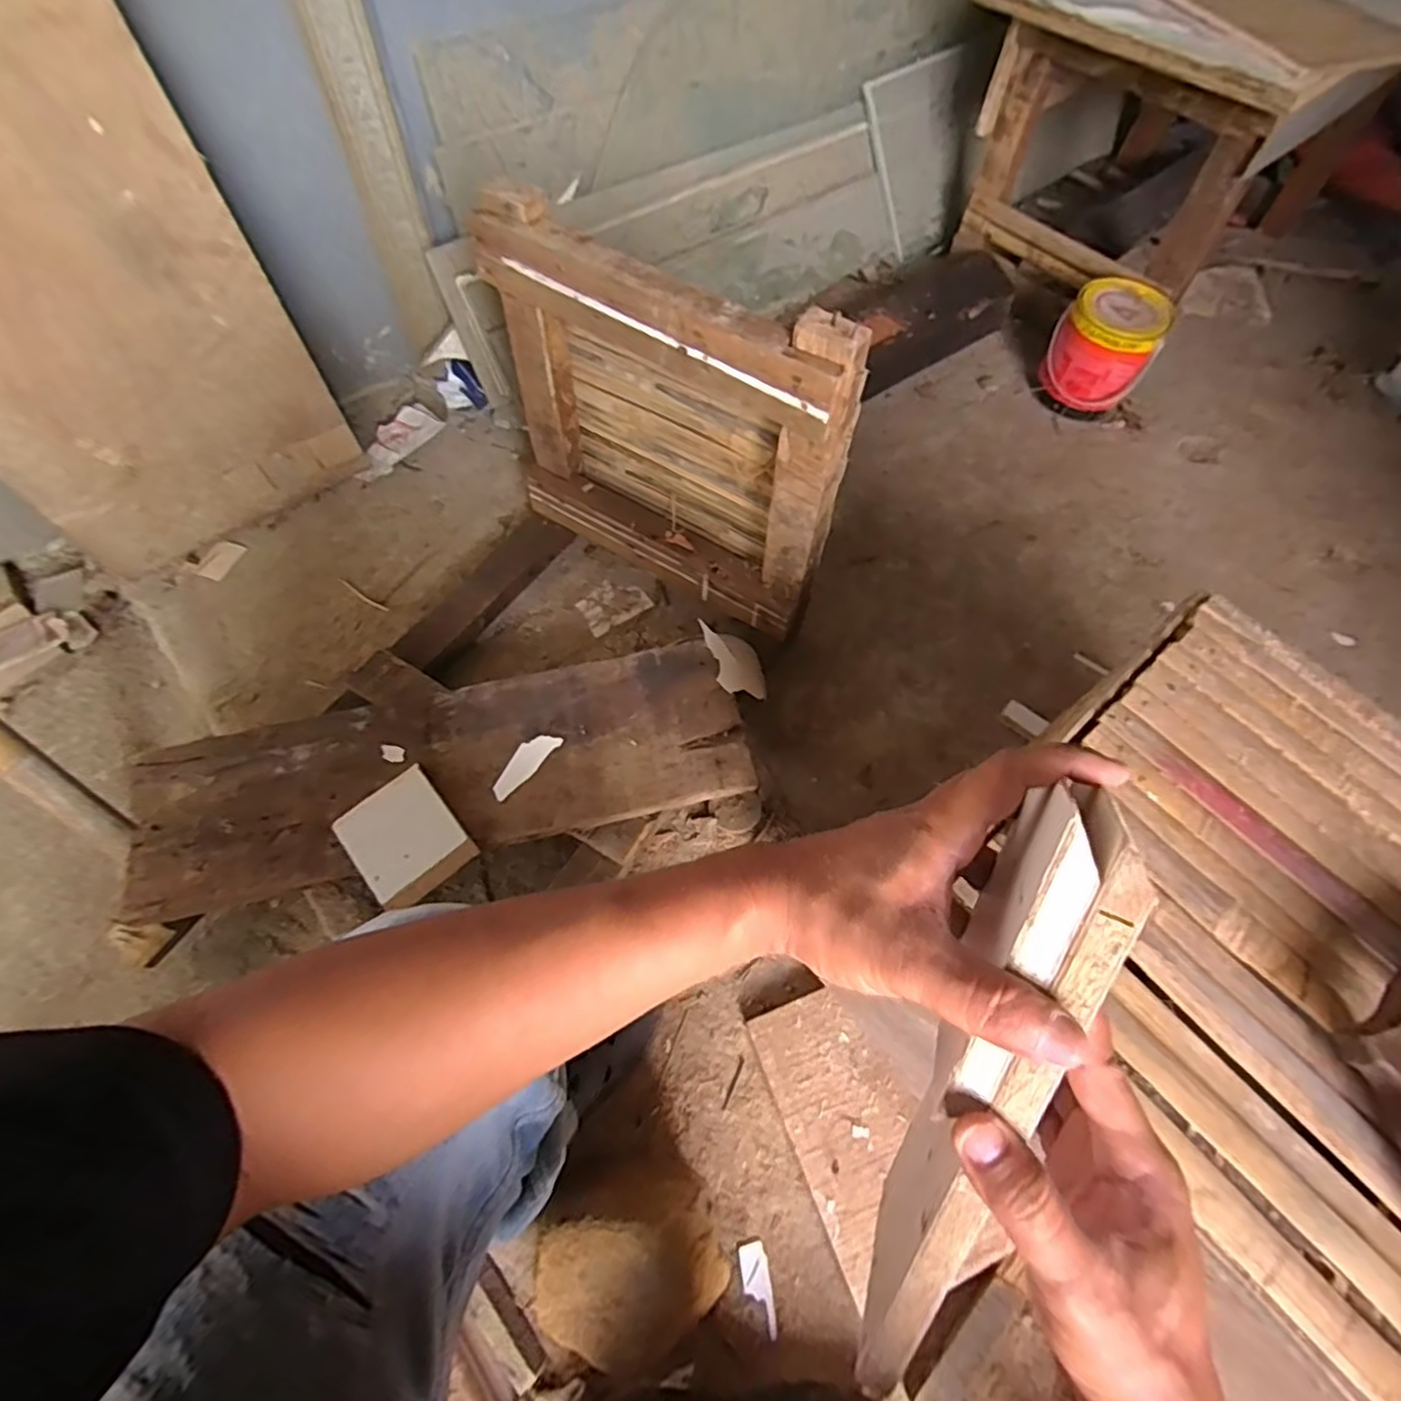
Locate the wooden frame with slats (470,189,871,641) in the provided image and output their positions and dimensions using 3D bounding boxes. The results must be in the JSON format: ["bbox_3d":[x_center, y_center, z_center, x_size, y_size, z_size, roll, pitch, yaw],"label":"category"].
[{"bbox_3d":[-0.042,-0.296,0.776,0.416,0.373,0.080,30,65,12],"label":"wooden frame with slats"}]

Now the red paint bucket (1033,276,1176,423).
[{"bbox_3d":[0.669,-0.585,1.144,0.153,0.160,0.154,1,62,-3],"label":"red paint bucket"}]

